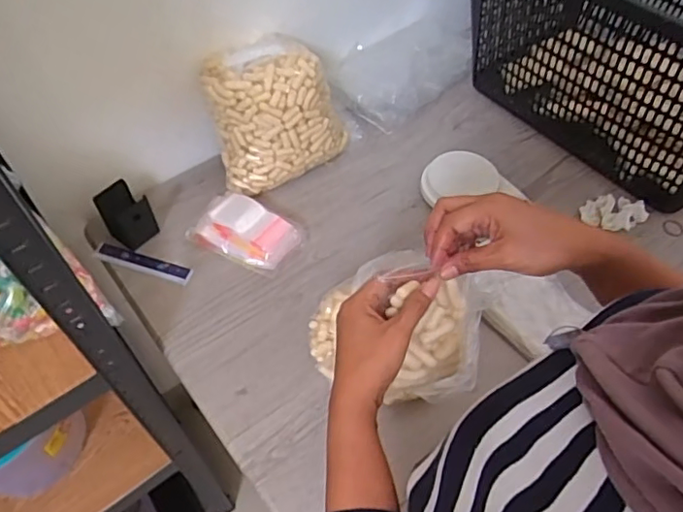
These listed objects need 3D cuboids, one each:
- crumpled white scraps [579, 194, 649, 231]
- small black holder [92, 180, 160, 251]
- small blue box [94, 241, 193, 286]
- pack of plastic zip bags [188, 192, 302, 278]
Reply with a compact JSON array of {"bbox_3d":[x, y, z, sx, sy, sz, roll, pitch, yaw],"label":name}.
[{"bbox_3d":[0.427,-0.068,0.874,0.098,0.018,0.055,8,55,5],"label":"crumpled white scraps"},{"bbox_3d":[-0.321,-0.062,0.838,0.071,0.077,0.065,31,60,20],"label":"small black holder"},{"bbox_3d":[-0.294,0.010,0.832,0.148,0.010,0.030,15,55,10],"label":"small blue box"},{"bbox_3d":[-0.142,-0.038,0.844,0.158,0.037,0.099,22,57,14],"label":"pack of plastic zip bags"}]

